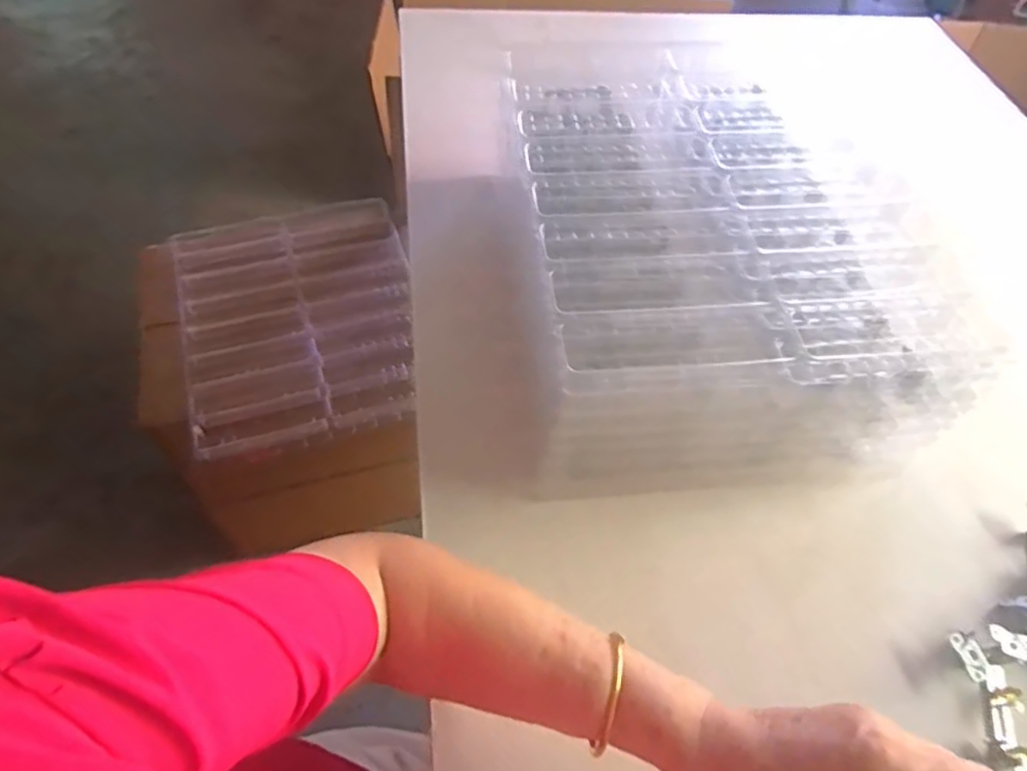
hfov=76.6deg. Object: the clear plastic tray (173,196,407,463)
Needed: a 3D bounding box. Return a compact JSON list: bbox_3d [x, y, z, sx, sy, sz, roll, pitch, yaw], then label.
[{"bbox_3d":[-0.315,-0.107,0.971,0.338,0.039,0.440,-16,58,-15],"label":"clear plastic tray"}]

